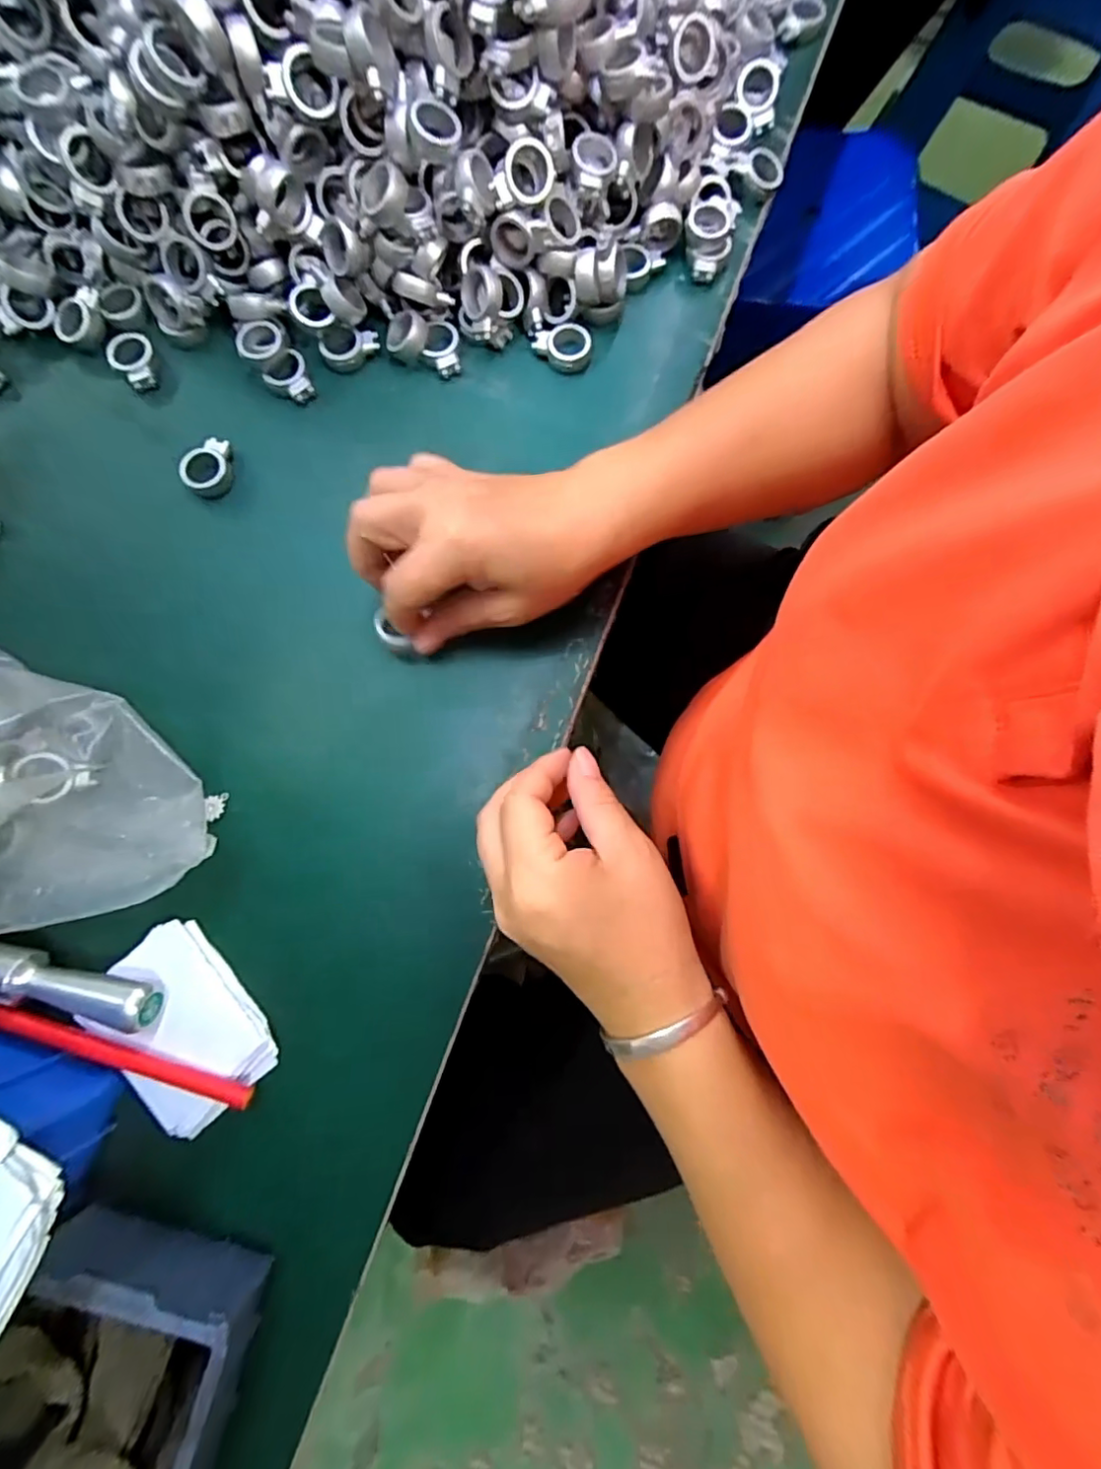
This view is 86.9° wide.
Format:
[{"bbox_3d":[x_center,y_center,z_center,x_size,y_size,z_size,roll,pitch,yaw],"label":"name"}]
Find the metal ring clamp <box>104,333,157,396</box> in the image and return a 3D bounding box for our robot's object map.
[{"bbox_3d":[-0.248,-0.224,0.348,0.025,0.009,0.038,-39,82,-7],"label":"metal ring clamp"}]

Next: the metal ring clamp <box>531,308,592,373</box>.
[{"bbox_3d":[0.005,-0.237,0.350,0.041,0.015,0.023,33,81,5],"label":"metal ring clamp"}]

